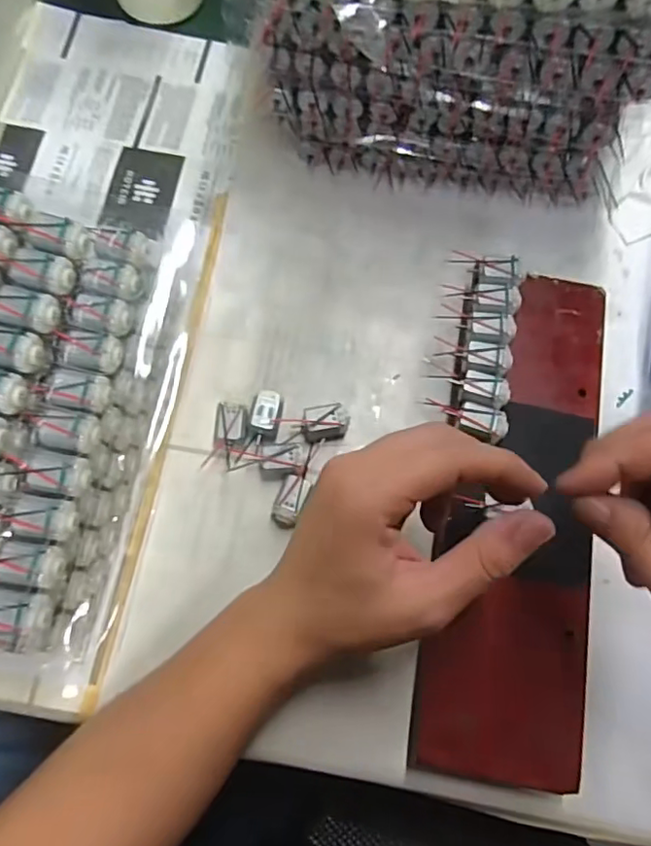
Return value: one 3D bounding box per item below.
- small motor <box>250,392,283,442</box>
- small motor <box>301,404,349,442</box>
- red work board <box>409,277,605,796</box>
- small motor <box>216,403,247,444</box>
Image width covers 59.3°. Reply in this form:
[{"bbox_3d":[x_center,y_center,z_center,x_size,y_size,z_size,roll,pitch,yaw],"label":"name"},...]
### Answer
[{"bbox_3d":[-0.036,-0.004,0.357,0.018,0.017,0.030,8,74,1],"label":"small motor"},{"bbox_3d":[0.000,0.002,0.357,0.027,0.016,0.023,-2,74,-2],"label":"small motor"},{"bbox_3d":[0.111,0.049,0.337,0.084,0.032,0.295,10,74,2],"label":"red work board"},{"bbox_3d":[-0.058,0.001,0.354,0.018,0.014,0.023,3,74,0],"label":"small motor"}]

